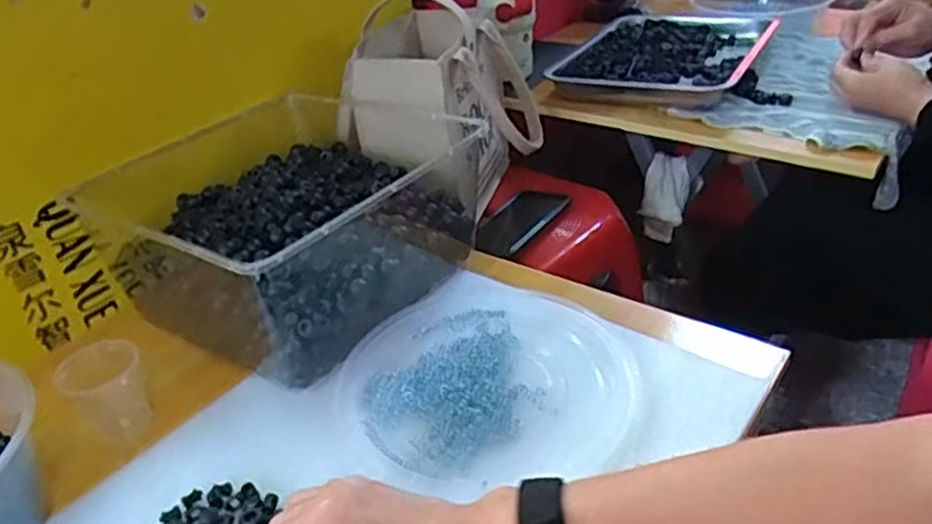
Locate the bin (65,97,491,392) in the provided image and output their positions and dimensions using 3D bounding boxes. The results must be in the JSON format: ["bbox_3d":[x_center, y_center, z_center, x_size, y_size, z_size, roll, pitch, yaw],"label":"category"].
[{"bbox_3d":[-0.179,-0.051,0.763,0.304,0.142,0.329,17,39,31],"label":"bin"}]

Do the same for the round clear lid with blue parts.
[{"bbox_3d":[0.014,0.097,0.638,0.252,0.011,0.237,-4,33,2],"label":"round clear lid with blue parts"}]

